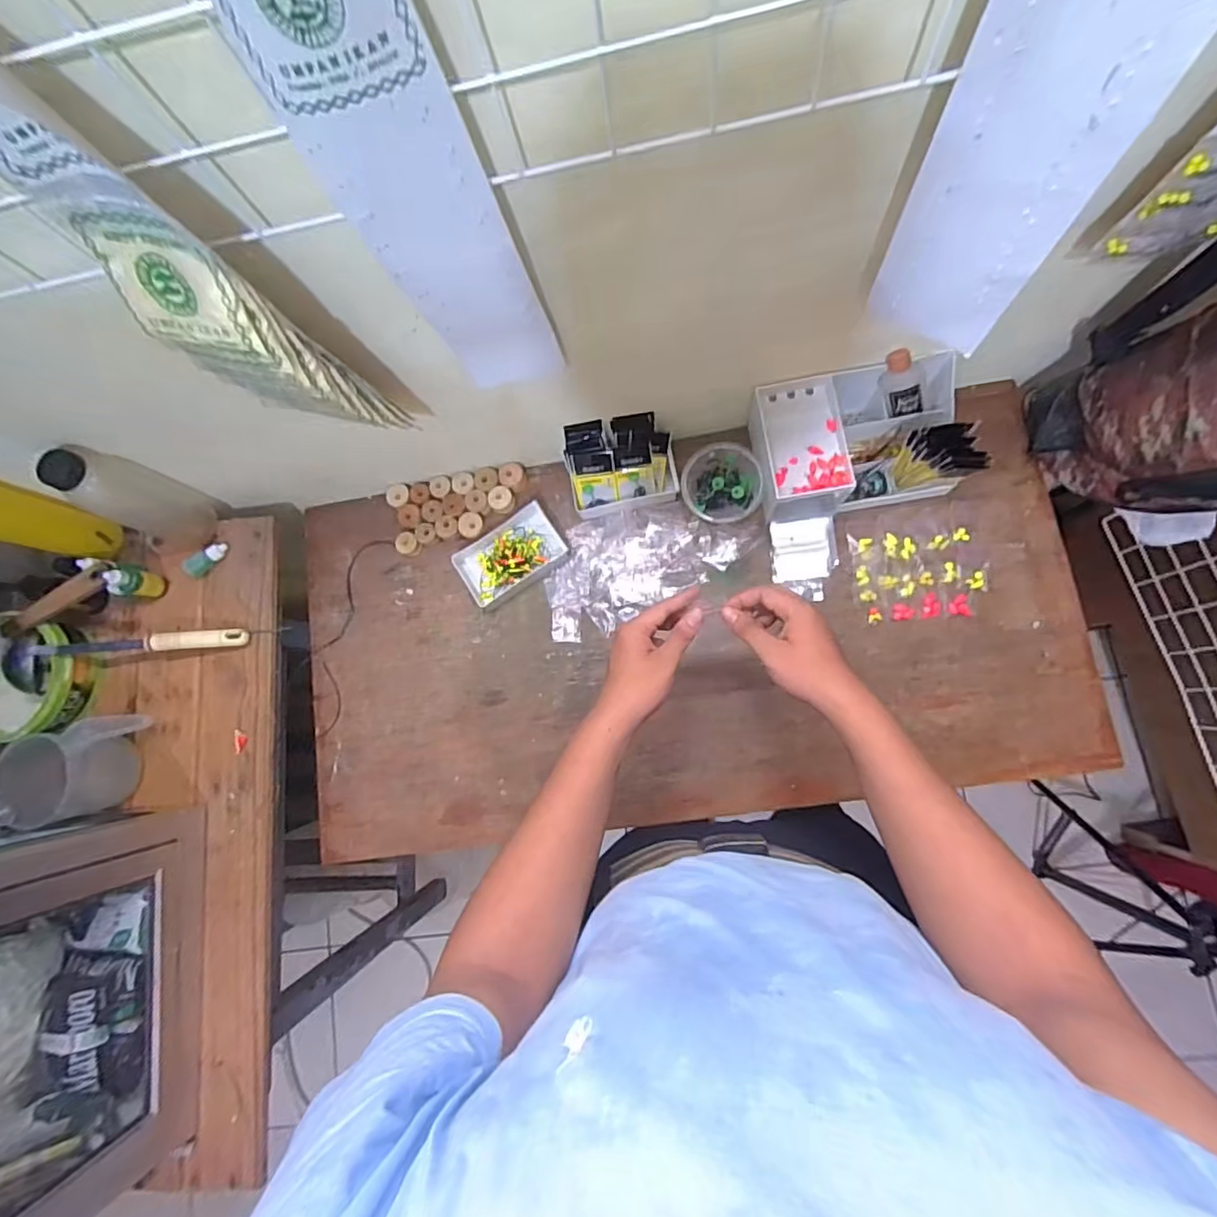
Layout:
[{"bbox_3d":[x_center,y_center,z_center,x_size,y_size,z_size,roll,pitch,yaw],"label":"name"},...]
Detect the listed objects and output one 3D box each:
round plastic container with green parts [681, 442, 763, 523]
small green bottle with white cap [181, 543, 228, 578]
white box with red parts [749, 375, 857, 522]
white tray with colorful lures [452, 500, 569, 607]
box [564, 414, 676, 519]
[{"bbox_3d":[0.146,-0.159,0.759,0.098,0.040,0.101,-1,81,7],"label":"round plastic container with green parts"},{"bbox_3d":[-0.528,-0.065,0.769,0.063,0.021,0.027,-42,79,-1],"label":"small green bottle with white cap"},{"bbox_3d":[0.234,-0.195,0.727,0.091,0.083,0.158,-10,80,5],"label":"white box with red parts"},{"bbox_3d":[-0.135,-0.075,0.792,0.141,0.025,0.090,-33,82,3],"label":"white tray with colorful lures"},{"bbox_3d":[0.016,-0.185,0.761,0.135,0.071,0.099,-11,80,5],"label":"box"}]

